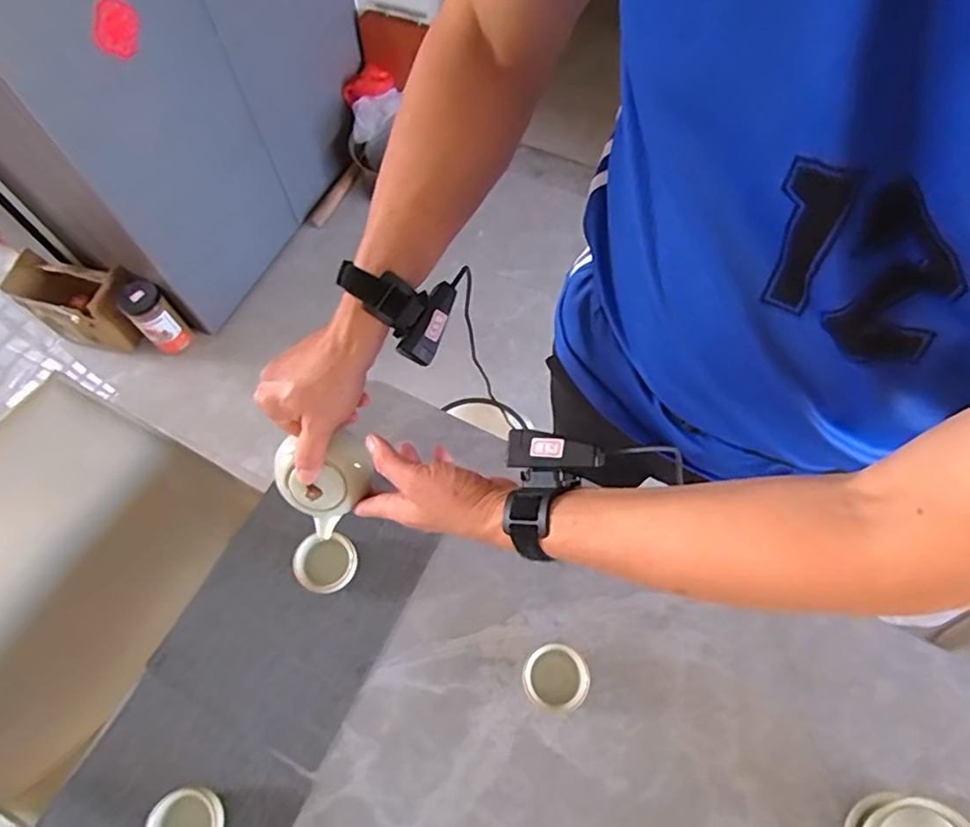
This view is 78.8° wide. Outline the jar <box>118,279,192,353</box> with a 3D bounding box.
[{"bbox_3d":[-0.820,-0.237,1.473,0.097,0.206,0.092,40,71,17],"label":"jar"}]

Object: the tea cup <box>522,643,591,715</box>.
[{"bbox_3d":[0.066,0.246,0.549,0.058,0.033,0.056,-1,66,1],"label":"tea cup"}]

